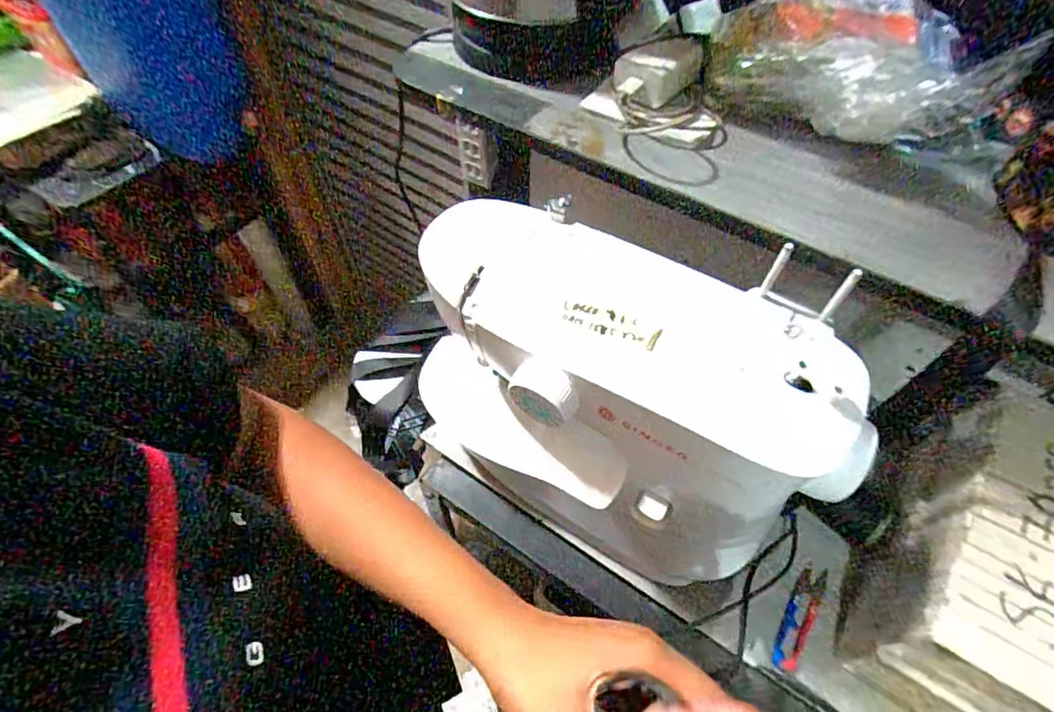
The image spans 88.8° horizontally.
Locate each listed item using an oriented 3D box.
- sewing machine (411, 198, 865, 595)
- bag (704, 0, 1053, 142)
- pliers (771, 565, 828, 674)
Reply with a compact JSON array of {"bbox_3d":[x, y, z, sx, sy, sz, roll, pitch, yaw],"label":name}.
[{"bbox_3d":[0.061,0.039,0.470,0.348,0.261,0.150,22,58,15],"label":"sewing machine"},{"bbox_3d":[0.227,-0.207,0.394,0.186,0.069,0.116,17,61,12],"label":"bag"},{"bbox_3d":[0.255,0.245,0.504,0.023,0.007,0.095,24,73,20],"label":"pliers"}]

